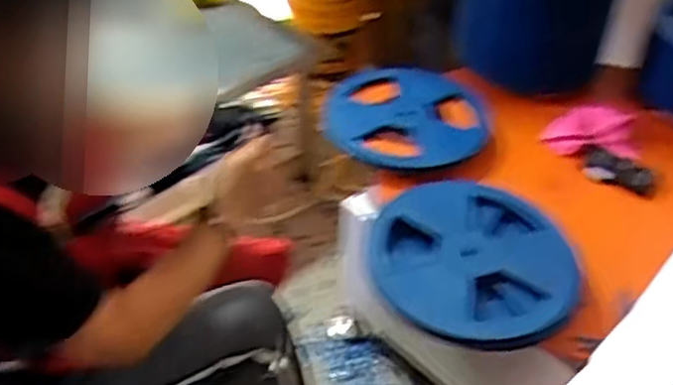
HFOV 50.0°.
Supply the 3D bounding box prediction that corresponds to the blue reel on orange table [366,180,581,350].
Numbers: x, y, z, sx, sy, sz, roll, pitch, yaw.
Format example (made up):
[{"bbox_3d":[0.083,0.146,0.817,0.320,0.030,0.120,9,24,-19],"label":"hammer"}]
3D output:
[{"bbox_3d":[0.203,0.102,1.084,0.310,0.045,0.301,2,42,1],"label":"blue reel on orange table"}]

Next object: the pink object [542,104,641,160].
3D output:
[{"bbox_3d":[0.481,-0.123,1.371,0.166,0.048,0.132,5,42,5],"label":"pink object"}]

